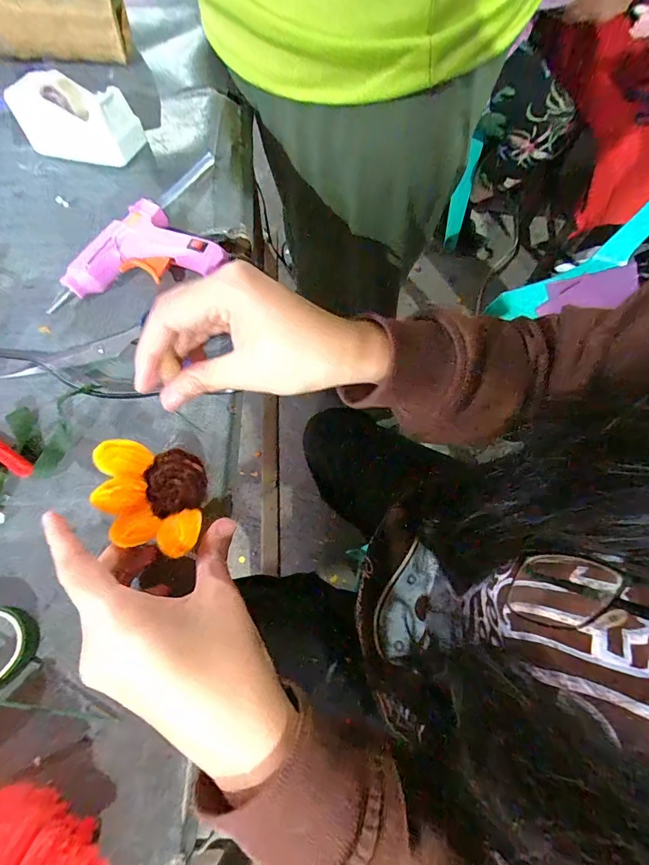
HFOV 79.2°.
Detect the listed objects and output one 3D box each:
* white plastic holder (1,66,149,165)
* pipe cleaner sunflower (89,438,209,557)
[{"bbox_3d":[-0.223,-0.276,0.349,0.107,0.050,0.047,17,68,7],"label":"white plastic holder"},{"bbox_3d":[-0.105,0.039,0.240,0.057,0.030,0.071,-9,69,-2],"label":"pipe cleaner sunflower"}]

